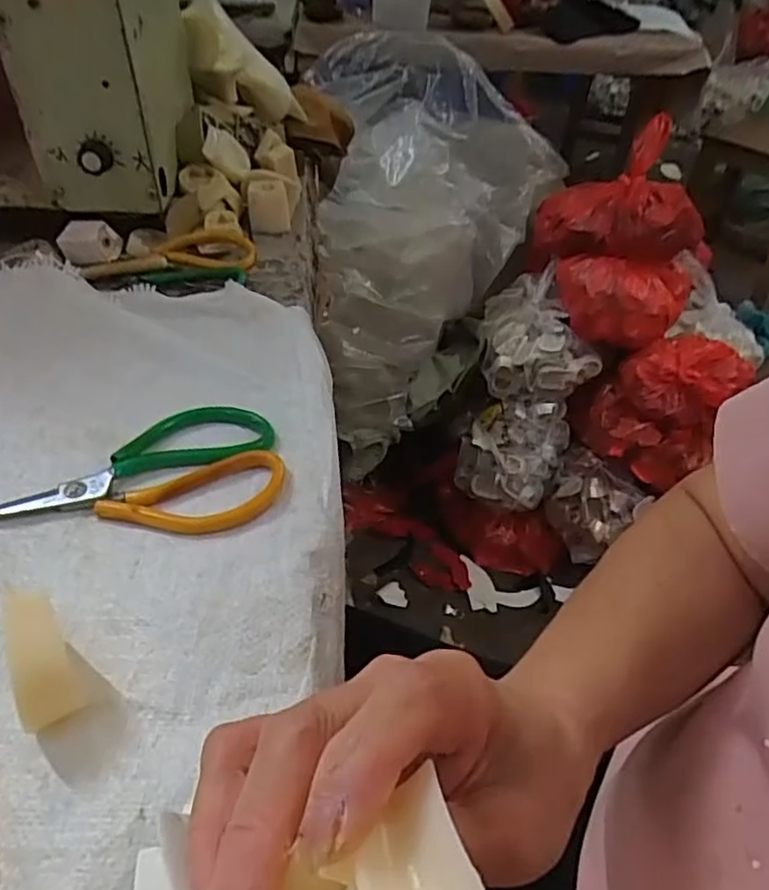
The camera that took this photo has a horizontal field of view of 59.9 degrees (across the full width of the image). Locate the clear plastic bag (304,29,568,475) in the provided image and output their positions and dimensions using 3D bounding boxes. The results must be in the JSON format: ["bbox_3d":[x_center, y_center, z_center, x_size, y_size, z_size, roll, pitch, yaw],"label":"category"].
[{"bbox_3d":[0.060,-0.344,1.126,0.404,0.466,0.587,11,43,7],"label":"clear plastic bag"}]

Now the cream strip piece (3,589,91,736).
[{"bbox_3d":[-0.151,0.091,0.292,0.023,0.058,0.018,-18,3,-21],"label":"cream strip piece"}]

